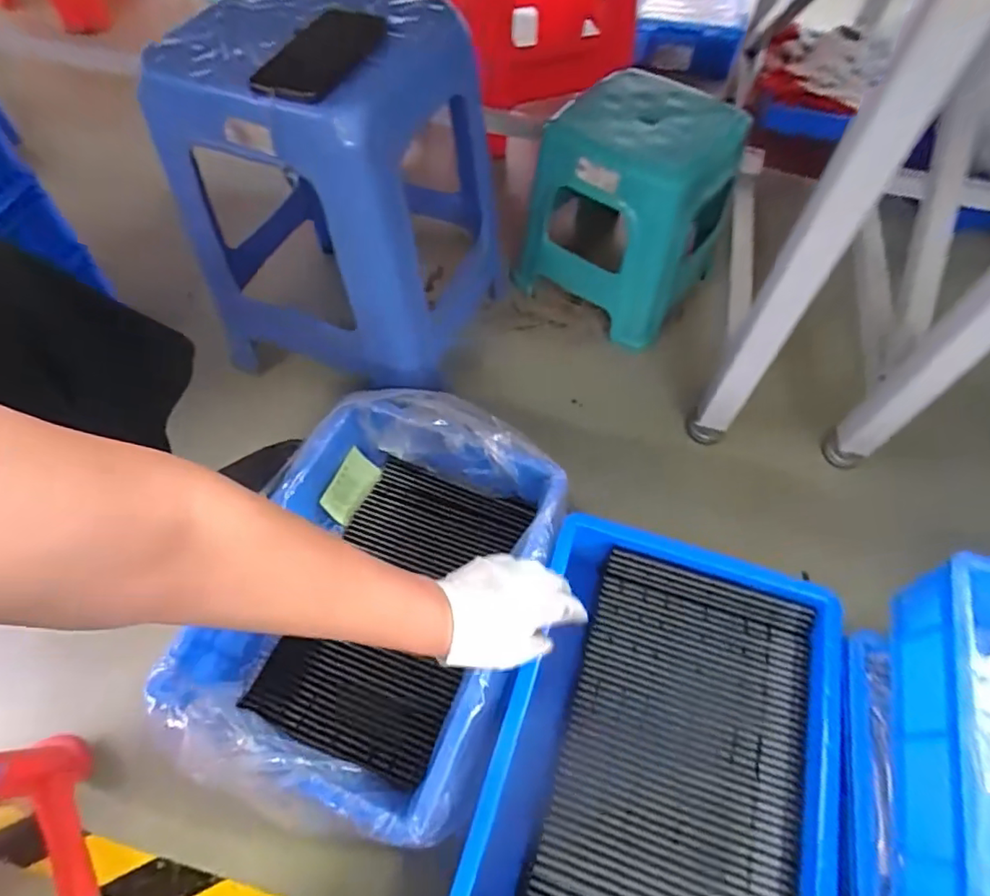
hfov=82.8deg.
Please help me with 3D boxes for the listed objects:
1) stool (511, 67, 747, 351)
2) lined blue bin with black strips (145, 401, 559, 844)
[{"bbox_3d":[0.206,-0.367,0.864,0.257,0.265,0.237,34,64,19],"label":"stool"},{"bbox_3d":[-0.126,0.167,0.654,0.311,0.135,0.472,17,60,10],"label":"lined blue bin with black strips"}]

